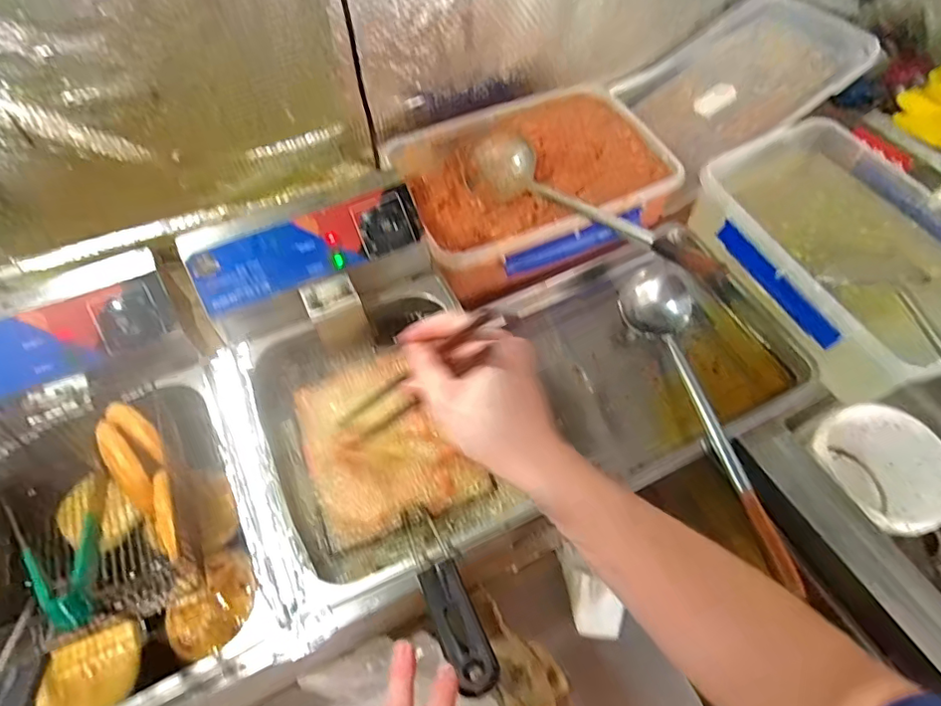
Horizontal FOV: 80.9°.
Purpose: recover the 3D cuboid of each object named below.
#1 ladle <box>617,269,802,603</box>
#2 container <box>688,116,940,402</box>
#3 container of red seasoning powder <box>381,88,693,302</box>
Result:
[{"bbox_3d":[0.326,0.080,0.759,0.102,0.062,0.474,-11,59,-5],"label":"ladle"},{"bbox_3d":[0.554,-0.153,0.818,0.257,0.121,0.413,-26,61,-14],"label":"container"},{"bbox_3d":[0.100,-0.272,0.882,0.411,0.107,0.297,-19,60,-10],"label":"container of red seasoning powder"}]

